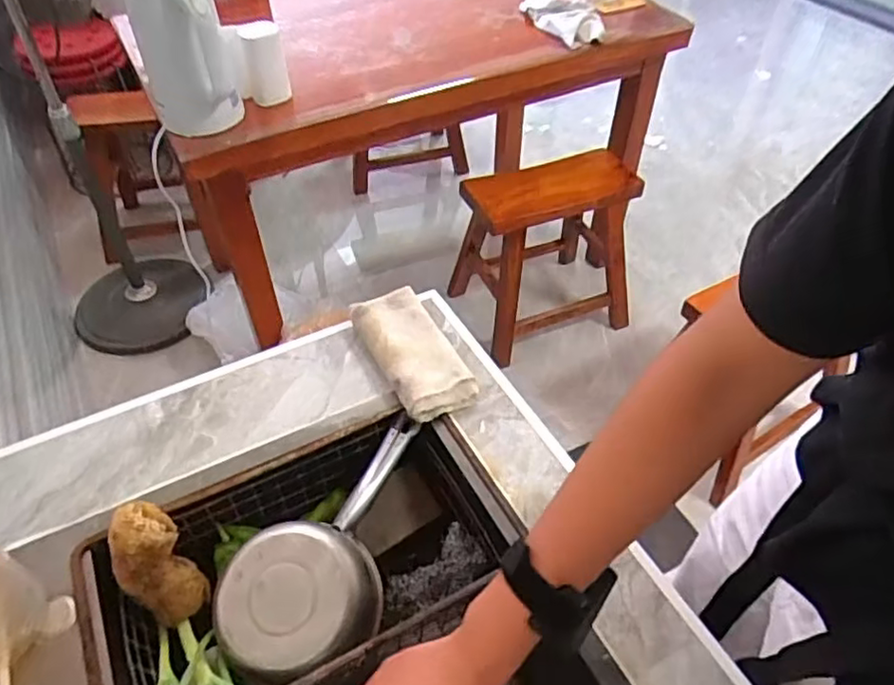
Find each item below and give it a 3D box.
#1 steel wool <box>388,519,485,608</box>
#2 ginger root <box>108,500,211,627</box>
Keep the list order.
[{"bbox_3d":[-0.015,0.236,0.661,0.110,0.019,0.054,-33,50,7],"label":"steel wool"},{"bbox_3d":[-0.278,0.213,0.615,0.061,0.129,0.046,-33,29,-27],"label":"ginger root"}]

